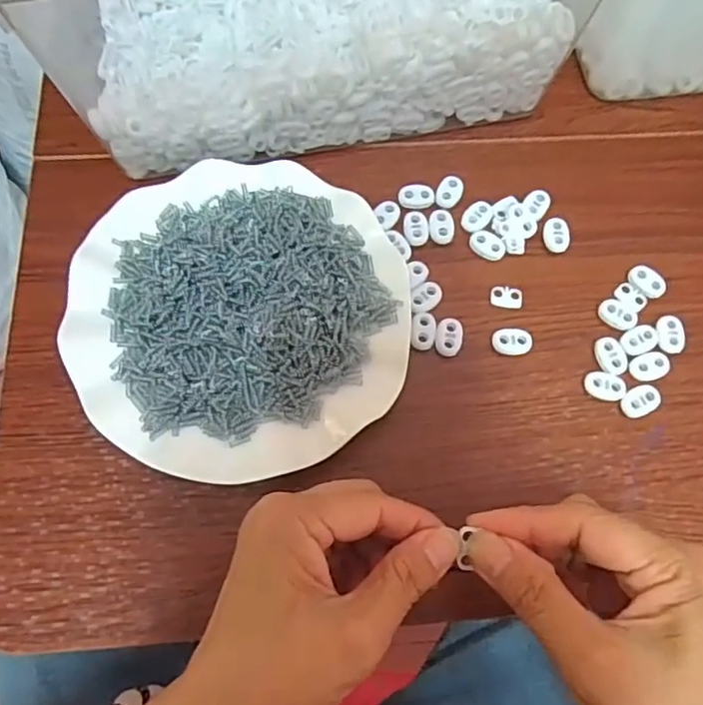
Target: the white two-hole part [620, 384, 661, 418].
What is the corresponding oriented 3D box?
[{"bbox_3d":[0.163,0.028,0.332,0.021,0.007,0.015,-19,74,-7],"label":"white two-hole part"}]

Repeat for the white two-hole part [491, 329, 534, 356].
[{"bbox_3d":[0.094,-0.006,0.342,0.022,0.005,0.015,2,73,-1],"label":"white two-hole part"}]

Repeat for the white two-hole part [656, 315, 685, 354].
[{"bbox_3d":[0.186,-0.010,0.344,0.015,0.007,0.023,2,73,-1],"label":"white two-hole part"}]

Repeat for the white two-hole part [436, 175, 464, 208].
[{"bbox_3d":[0.062,-0.102,0.370,0.015,0.004,0.024,24,74,6],"label":"white two-hole part"}]

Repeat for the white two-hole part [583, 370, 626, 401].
[{"bbox_3d":[0.144,0.019,0.335,0.022,0.005,0.016,17,73,4],"label":"white two-hole part"}]

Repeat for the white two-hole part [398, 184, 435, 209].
[{"bbox_3d":[0.041,-0.099,0.369,0.022,0.004,0.016,-2,73,-2],"label":"white two-hole part"}]

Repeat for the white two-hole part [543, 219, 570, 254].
[{"bbox_3d":[0.127,-0.073,0.365,0.015,0.006,0.021,-4,73,-3],"label":"white two-hole part"}]

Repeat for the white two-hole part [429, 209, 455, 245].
[{"bbox_3d":[0.056,-0.079,0.363,0.016,0.004,0.022,-5,73,-3],"label":"white two-hole part"}]

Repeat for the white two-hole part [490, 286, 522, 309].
[{"bbox_3d":[0.093,-0.034,0.352,0.019,0.004,0.014,5,73,0],"label":"white two-hole part"}]

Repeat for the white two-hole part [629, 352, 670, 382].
[{"bbox_3d":[0.172,0.008,0.336,0.024,0.004,0.016,-24,75,-9],"label":"white two-hole part"}]

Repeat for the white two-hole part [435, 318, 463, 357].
[{"bbox_3d":[0.057,-0.009,0.341,0.015,0.004,0.023,8,73,1],"label":"white two-hole part"}]

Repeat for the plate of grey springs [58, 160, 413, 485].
[{"bbox_3d":[-0.060,-0.022,0.332,0.178,0.026,0.181,0,73,-2],"label":"plate of grey springs"}]

